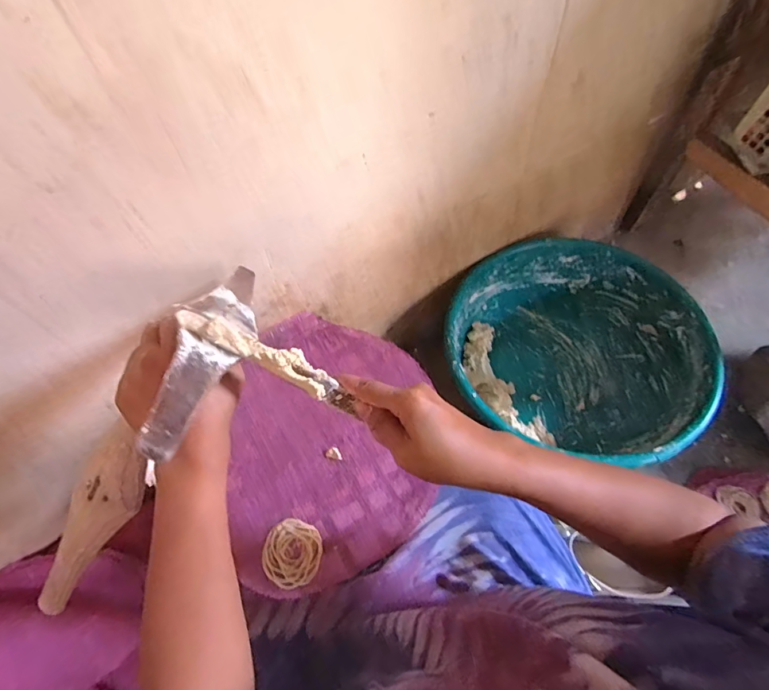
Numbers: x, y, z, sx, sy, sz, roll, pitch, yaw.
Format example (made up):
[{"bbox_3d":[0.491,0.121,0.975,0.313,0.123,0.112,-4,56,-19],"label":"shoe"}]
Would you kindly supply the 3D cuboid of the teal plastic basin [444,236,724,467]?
[{"bbox_3d":[0.337,0.016,0.834,0.414,0.190,0.393,-2,60,3],"label":"teal plastic basin"}]

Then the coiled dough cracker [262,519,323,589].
[{"bbox_3d":[-0.110,0.247,0.533,0.068,0.010,0.070,-2,60,3],"label":"coiled dough cracker"}]

